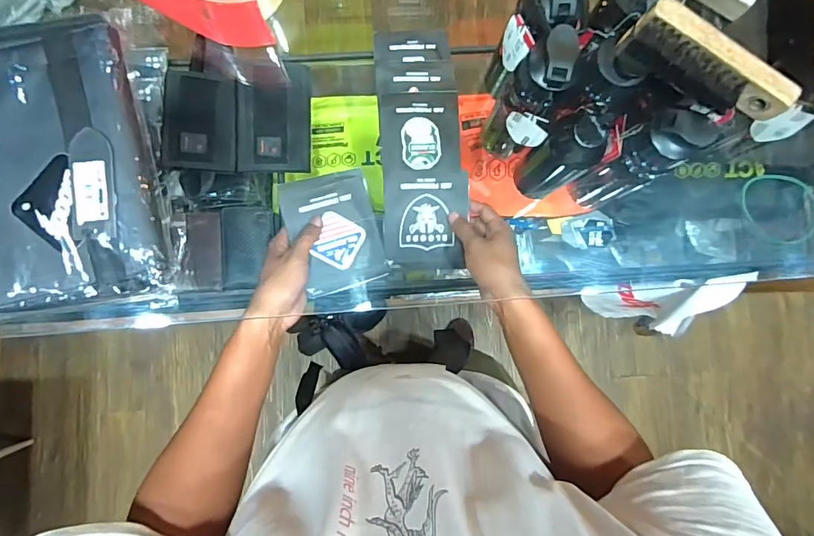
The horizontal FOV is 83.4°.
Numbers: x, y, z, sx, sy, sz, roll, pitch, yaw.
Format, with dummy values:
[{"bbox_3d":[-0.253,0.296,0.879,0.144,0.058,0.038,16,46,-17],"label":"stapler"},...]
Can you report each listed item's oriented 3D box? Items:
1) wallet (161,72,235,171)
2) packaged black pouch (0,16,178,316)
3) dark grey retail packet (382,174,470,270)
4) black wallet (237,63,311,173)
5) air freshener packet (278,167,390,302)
[{"bbox_3d":[-0.273,-0.195,0.601,0.090,0.019,0.126,1,87,-3],"label":"wallet"},{"bbox_3d":[-0.252,-0.068,0.319,0.140,0.018,0.196,-11,88,-4],"label":"packaged black pouch"},{"bbox_3d":[0.025,-0.062,0.598,0.105,0.019,0.124,0,87,-3],"label":"dark grey retail packet"},{"bbox_3d":[-0.180,-0.203,0.621,0.095,0.023,0.143,1,86,-3],"label":"black wallet"},{"bbox_3d":[-0.088,-0.044,0.576,0.107,0.007,0.144,-19,102,-16],"label":"air freshener packet"}]

